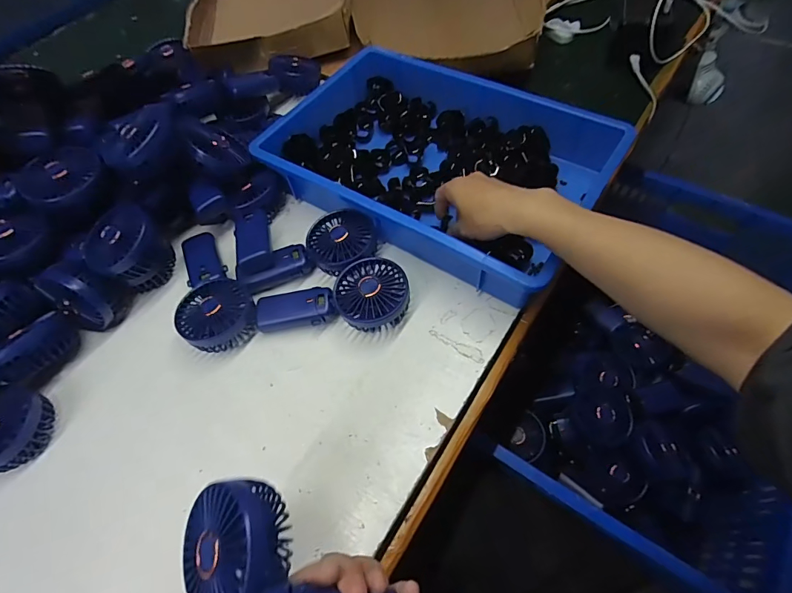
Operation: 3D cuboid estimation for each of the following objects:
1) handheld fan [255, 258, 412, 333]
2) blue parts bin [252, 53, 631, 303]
[{"bbox_3d":[-0.075,-0.001,0.499,0.180,0.046,0.084,0,59,4],"label":"handheld fan"},{"bbox_3d":[0.053,-0.190,0.577,0.413,0.079,0.280,32,66,20],"label":"blue parts bin"}]

